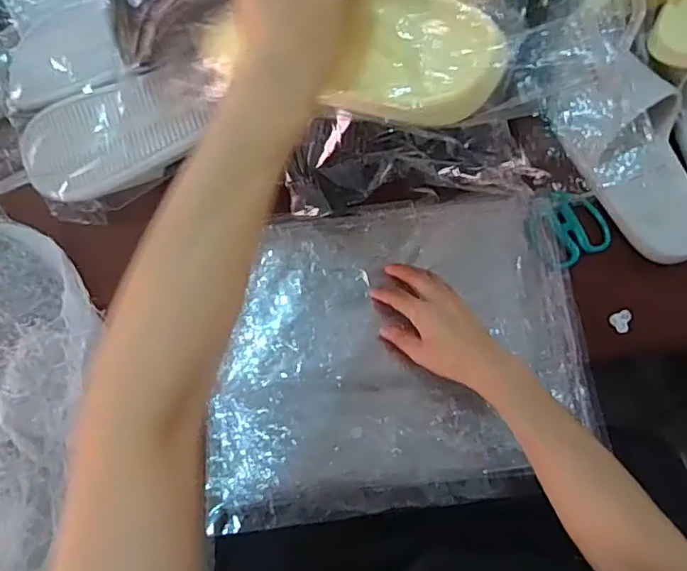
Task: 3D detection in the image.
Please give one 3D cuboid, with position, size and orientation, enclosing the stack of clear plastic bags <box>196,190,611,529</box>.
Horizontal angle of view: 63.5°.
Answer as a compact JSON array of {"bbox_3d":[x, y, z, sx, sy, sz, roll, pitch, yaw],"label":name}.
[{"bbox_3d":[0.056,0.067,0.592,0.395,0.039,0.312,-6,76,-1],"label":"stack of clear plastic bags"}]

